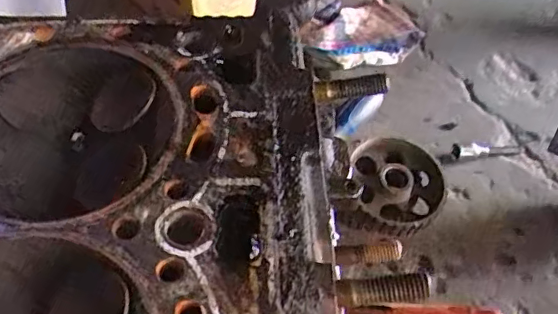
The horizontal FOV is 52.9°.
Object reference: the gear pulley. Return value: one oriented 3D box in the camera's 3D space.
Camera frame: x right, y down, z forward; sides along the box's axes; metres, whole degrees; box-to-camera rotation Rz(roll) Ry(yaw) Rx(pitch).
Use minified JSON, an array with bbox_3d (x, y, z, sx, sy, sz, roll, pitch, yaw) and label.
[{"bbox_3d":[0.110,0.034,0.540,0.097,0.038,0.091,16,54,9],"label":"gear pulley"}]

